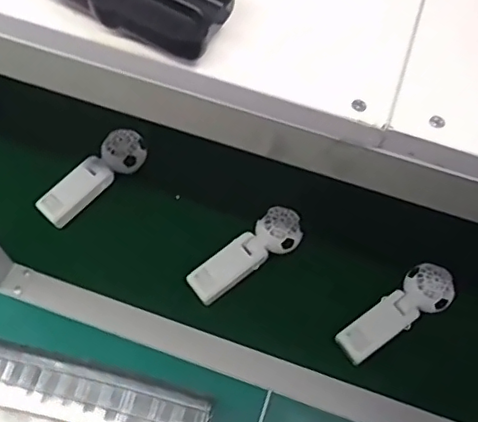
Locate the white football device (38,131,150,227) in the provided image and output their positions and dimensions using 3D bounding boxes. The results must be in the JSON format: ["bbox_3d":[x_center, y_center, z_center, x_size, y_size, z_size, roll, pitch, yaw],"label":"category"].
[{"bbox_3d":[-0.207,-0.048,0.832,0.171,0.030,0.058,-41,72,-6],"label":"white football device"}]

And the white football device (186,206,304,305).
[{"bbox_3d":[0.011,0.059,0.787,0.169,0.042,0.059,-34,70,-17],"label":"white football device"}]

